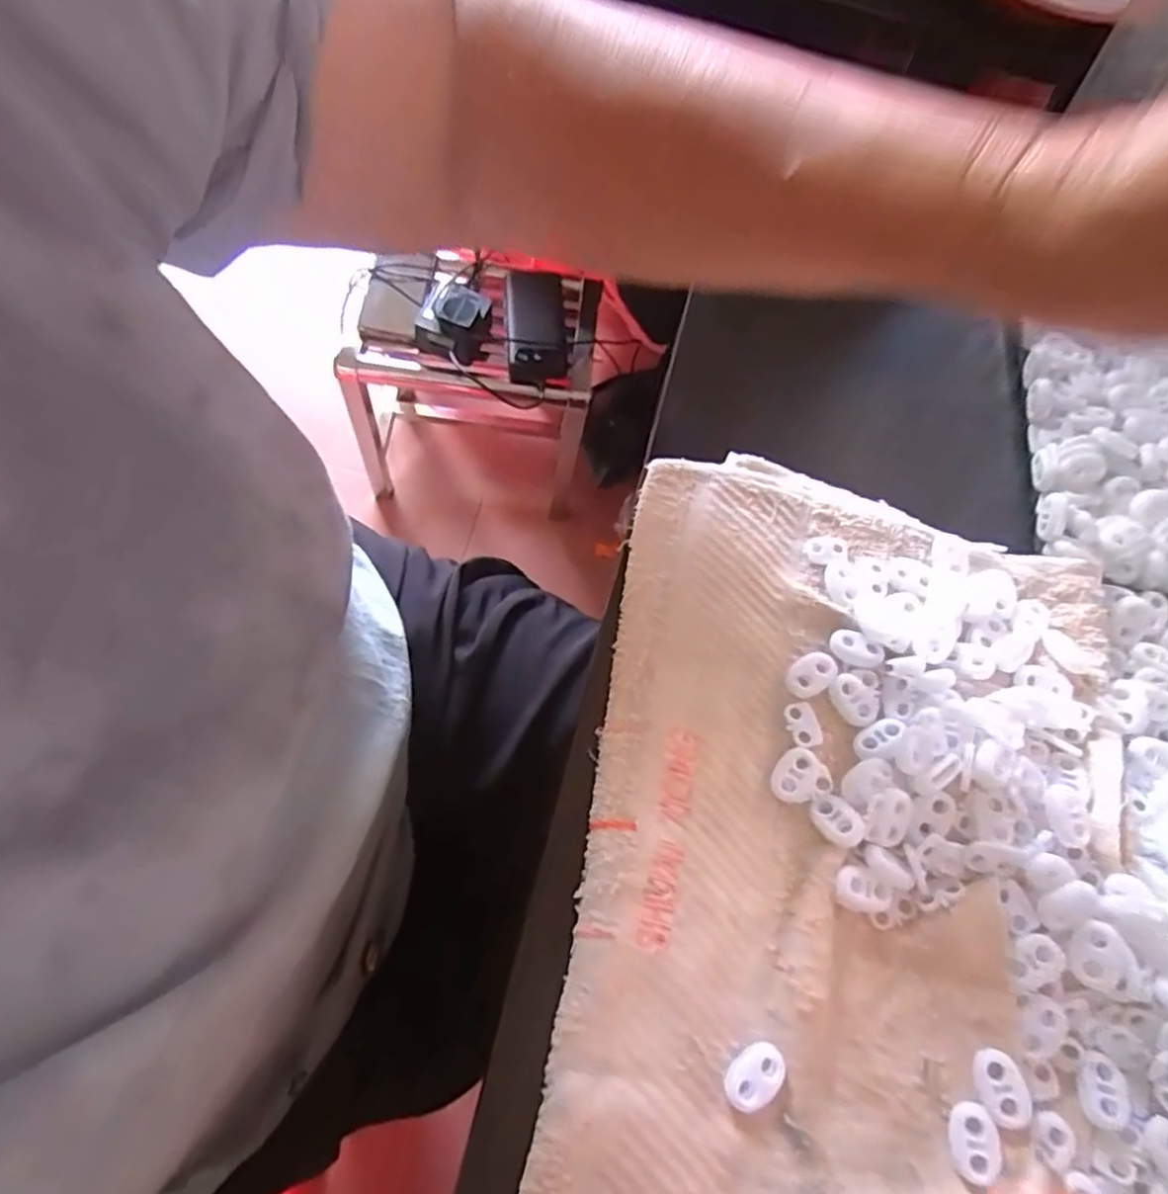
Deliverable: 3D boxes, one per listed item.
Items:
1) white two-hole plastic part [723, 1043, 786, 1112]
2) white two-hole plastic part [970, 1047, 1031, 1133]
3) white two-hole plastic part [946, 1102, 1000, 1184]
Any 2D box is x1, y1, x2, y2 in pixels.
[{"bbox_3d":[0.057,0.161,0.235,0.022,0.004,0.014,-33,76,-17],"label":"white two-hole plastic part"},{"bbox_3d":[0.141,0.167,0.238,0.016,0.004,0.023,-9,66,11],"label":"white two-hole plastic part"},{"bbox_3d":[0.130,0.182,0.234,0.015,0.004,0.022,-2,62,27],"label":"white two-hole plastic part"}]

